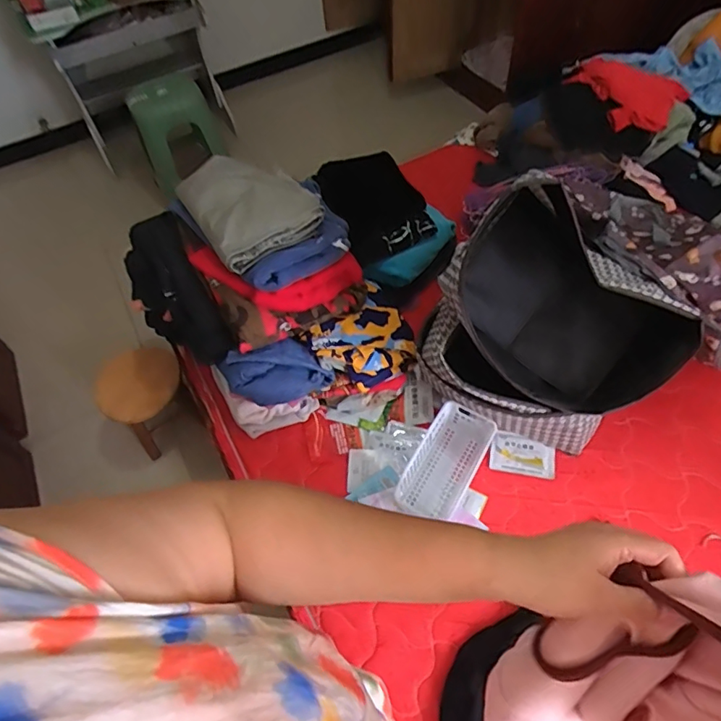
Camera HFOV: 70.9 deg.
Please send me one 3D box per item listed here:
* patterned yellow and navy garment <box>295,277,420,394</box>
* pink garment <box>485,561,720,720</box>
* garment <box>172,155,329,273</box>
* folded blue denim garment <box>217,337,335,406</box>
[{"bbox_3d":[0.020,-0.046,1.191,0.201,0.116,0.267,36,66,25],"label":"patterned yellow and navy garment"},{"bbox_3d":[0.205,0.306,0.450,0.121,0.440,0.081,31,49,22],"label":"pink garment"},{"bbox_3d":[-0.256,-0.367,1.166,0.261,0.056,0.311,-31,59,-15],"label":"garment"},{"bbox_3d":[-0.188,0.029,1.136,0.246,0.093,0.111,-14,56,-5],"label":"folded blue denim garment"}]

